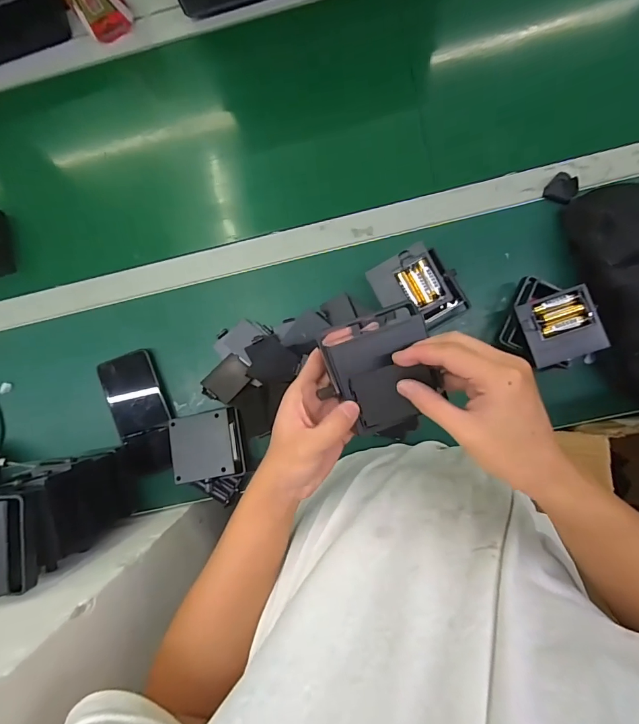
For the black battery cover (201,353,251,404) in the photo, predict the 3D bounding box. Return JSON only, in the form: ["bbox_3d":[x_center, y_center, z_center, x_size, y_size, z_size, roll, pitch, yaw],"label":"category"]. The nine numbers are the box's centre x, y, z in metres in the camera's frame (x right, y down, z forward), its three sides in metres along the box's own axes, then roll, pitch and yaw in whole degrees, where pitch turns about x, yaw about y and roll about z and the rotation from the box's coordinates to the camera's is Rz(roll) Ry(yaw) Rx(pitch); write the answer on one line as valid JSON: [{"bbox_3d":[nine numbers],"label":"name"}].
[{"bbox_3d":[-0.123,0.024,0.544,0.046,0.009,0.066,37,60,6],"label":"black battery cover"}]

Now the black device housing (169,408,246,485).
[{"bbox_3d":[-0.146,0.106,0.523,0.088,0.028,0.078,-12,90,4],"label":"black device housing"}]

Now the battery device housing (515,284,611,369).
[{"bbox_3d":[0.285,-0.042,0.481,0.079,0.019,0.079,-16,90,4],"label":"battery device housing"}]

